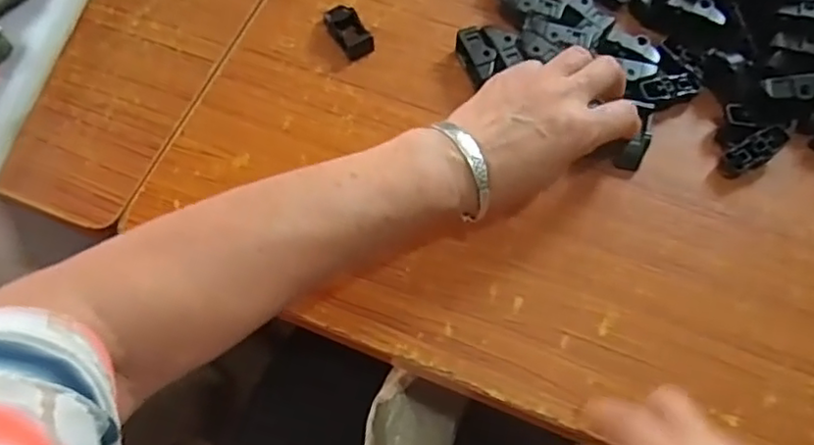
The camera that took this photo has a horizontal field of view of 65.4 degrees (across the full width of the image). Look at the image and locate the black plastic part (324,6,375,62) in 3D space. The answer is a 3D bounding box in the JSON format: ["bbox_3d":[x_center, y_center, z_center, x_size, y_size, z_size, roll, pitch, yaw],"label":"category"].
[{"bbox_3d":[-0.046,-0.153,0.506,0.023,0.014,0.046,-30,70,-11],"label":"black plastic part"}]

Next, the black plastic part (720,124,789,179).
[{"bbox_3d":[0.248,-0.051,0.452,0.051,0.012,0.021,-33,69,4],"label":"black plastic part"}]

